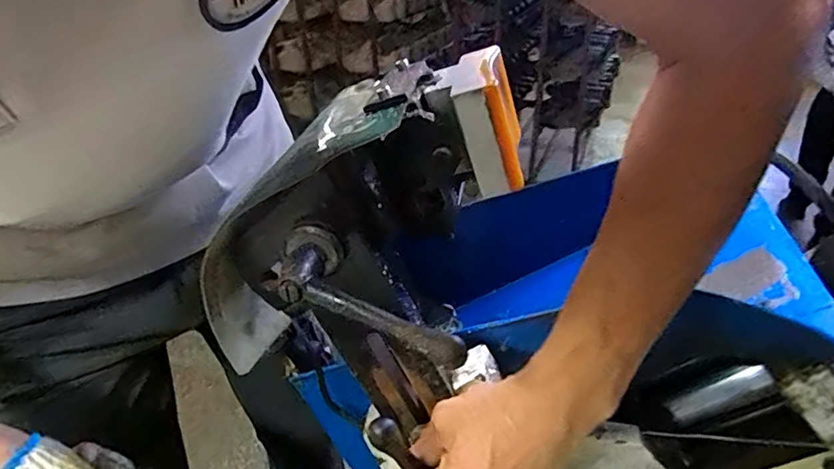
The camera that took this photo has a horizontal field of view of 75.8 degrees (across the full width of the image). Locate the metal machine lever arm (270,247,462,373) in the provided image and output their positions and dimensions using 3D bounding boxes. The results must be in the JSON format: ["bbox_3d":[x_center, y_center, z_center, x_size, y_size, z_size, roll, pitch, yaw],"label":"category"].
[{"bbox_3d":[-0.027,0.043,0.308,0.119,0.015,0.024,27,36,11],"label":"metal machine lever arm"}]

